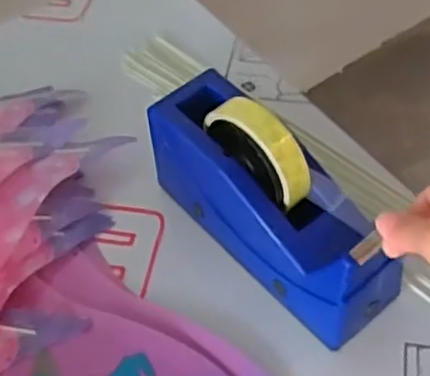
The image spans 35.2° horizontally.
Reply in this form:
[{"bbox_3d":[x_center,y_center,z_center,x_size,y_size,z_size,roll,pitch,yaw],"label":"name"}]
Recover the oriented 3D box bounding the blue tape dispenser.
[{"bbox_3d":[0.037,0.005,0.483,0.073,0.123,0.204,-37,58,-22],"label":"blue tape dispenser"}]

